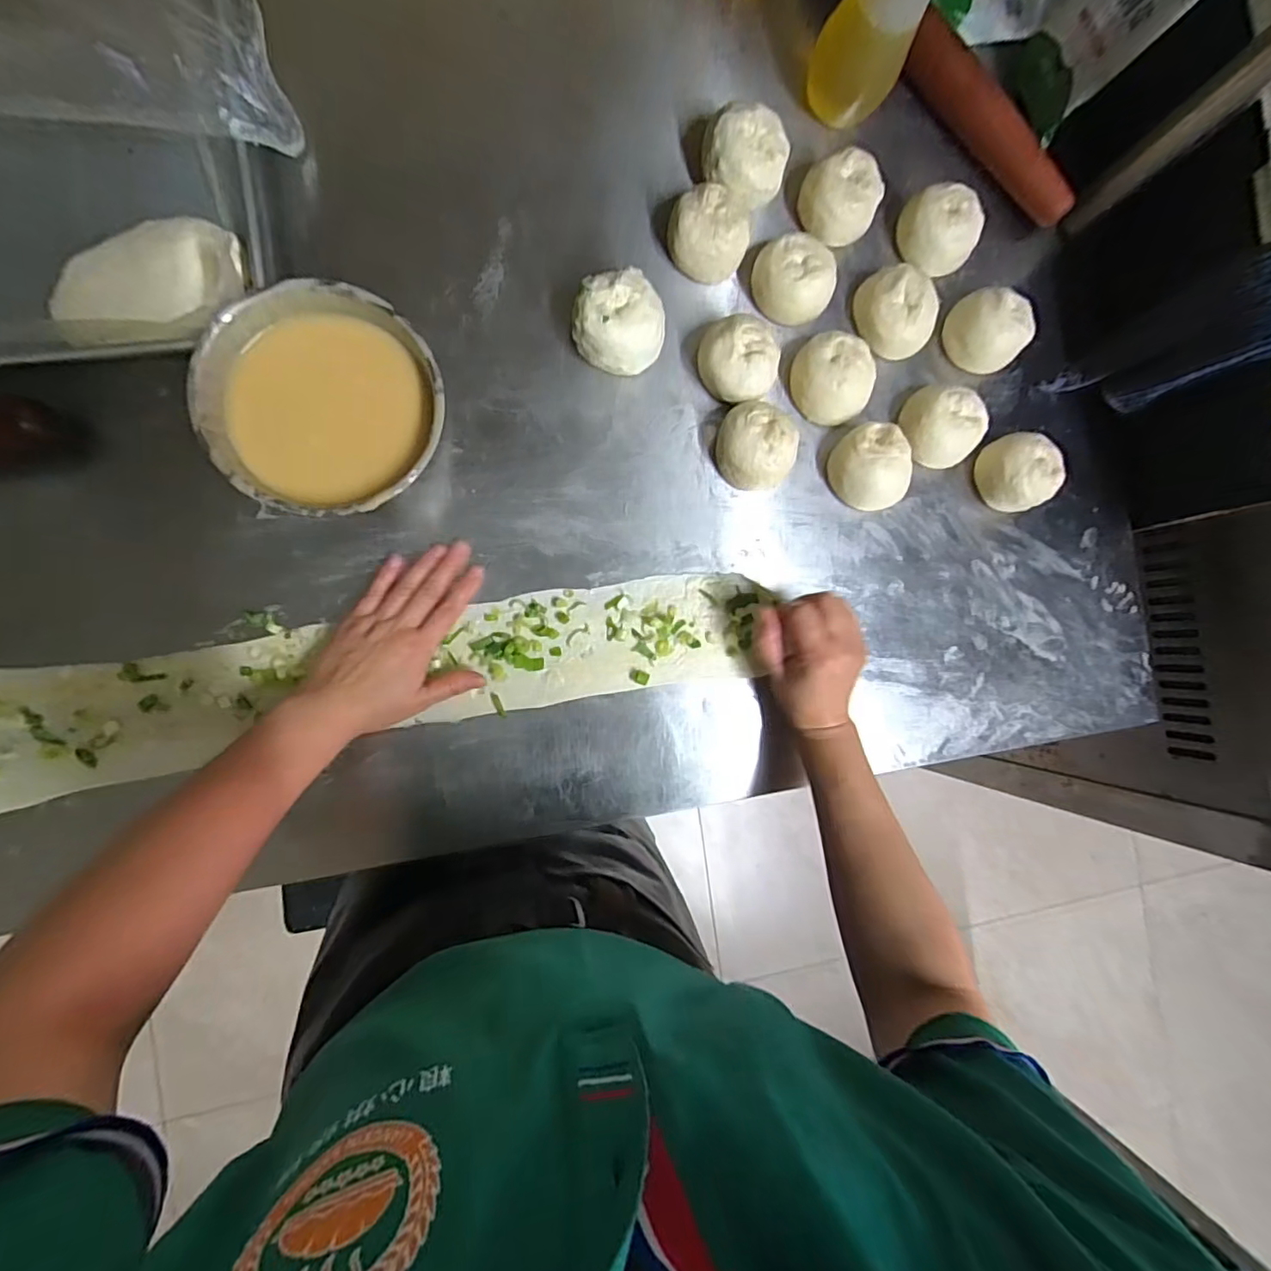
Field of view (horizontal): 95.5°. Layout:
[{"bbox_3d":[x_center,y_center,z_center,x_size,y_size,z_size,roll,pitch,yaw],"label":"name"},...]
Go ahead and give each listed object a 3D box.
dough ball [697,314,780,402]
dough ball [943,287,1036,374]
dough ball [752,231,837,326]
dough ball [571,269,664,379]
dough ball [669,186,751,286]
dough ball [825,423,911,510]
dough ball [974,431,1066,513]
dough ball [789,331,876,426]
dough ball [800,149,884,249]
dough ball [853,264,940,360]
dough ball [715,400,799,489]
[{"bbox_3d":[0.090,-0.243,0.517,0.076,0.049,0.064,31,84,-7],"label":"dough ball"},{"bbox_3d":[0.341,-0.295,0.556,0.069,0.037,0.076,-35,94,-8],"label":"dough ball"},{"bbox_3d":[0.147,-0.323,0.528,0.064,0.040,0.065,0,89,-9],"label":"dough ball"},{"bbox_3d":[-0.015,-0.268,0.500,0.076,0.053,0.070,0,89,-9],"label":"dough ball"},{"bbox_3d":[0.063,-0.356,0.516,0.074,0.044,0.063,41,83,-6],"label":"dough ball"},{"bbox_3d":[0.219,-0.155,0.534,0.069,0.043,0.078,-25,92,-9],"label":"dough ball"},{"bbox_3d":[0.369,-0.158,0.559,0.060,0.049,0.072,-20,92,-9],"label":"dough ball"},{"bbox_3d":[0.183,-0.235,0.529,0.070,0.038,0.068,4,88,-9],"label":"dough ball"},{"bbox_3d":[0.189,-0.403,0.531,0.062,0.037,0.060,0,89,-9],"label":"dough ball"},{"bbox_3d":[0.246,-0.302,0.540,0.074,0.039,0.062,31,84,-7],"label":"dough ball"},{"bbox_3d":[0.108,-0.168,0.521,0.076,0.057,0.068,36,84,-6],"label":"dough ball"}]

